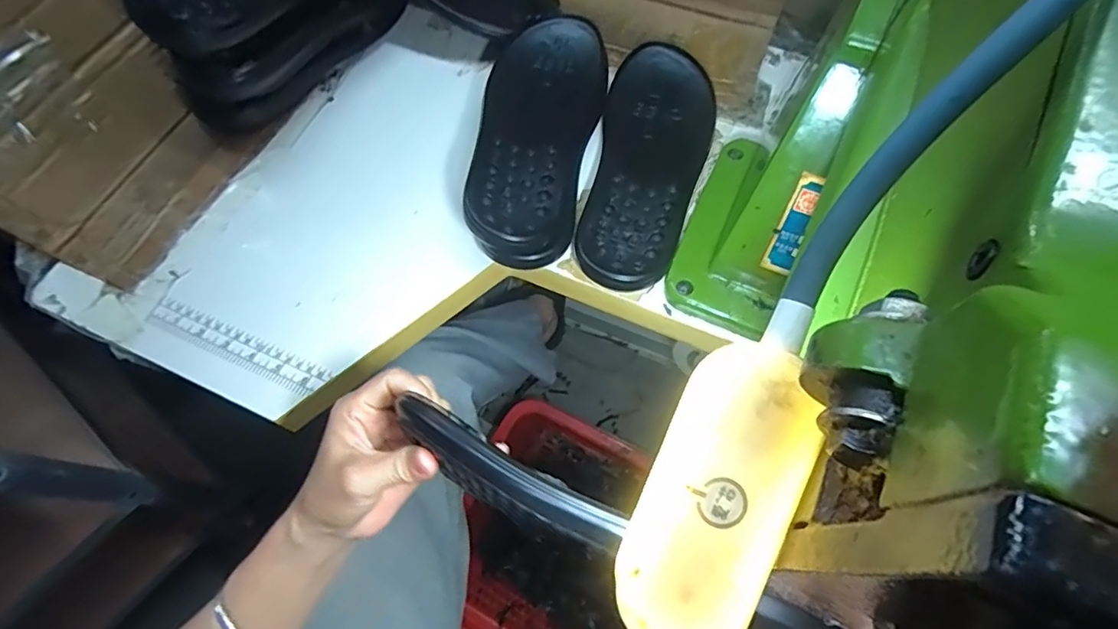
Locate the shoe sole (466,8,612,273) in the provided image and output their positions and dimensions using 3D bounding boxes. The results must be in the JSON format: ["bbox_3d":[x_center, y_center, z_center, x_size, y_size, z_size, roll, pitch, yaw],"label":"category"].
[{"bbox_3d":[-0.019,-0.160,0.490,0.096,0.050,0.254,10,67,5],"label":"shoe sole"}]

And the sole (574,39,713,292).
[{"bbox_3d":[0.079,-0.139,0.496,0.092,0.025,0.259,13,68,7],"label":"sole"}]

